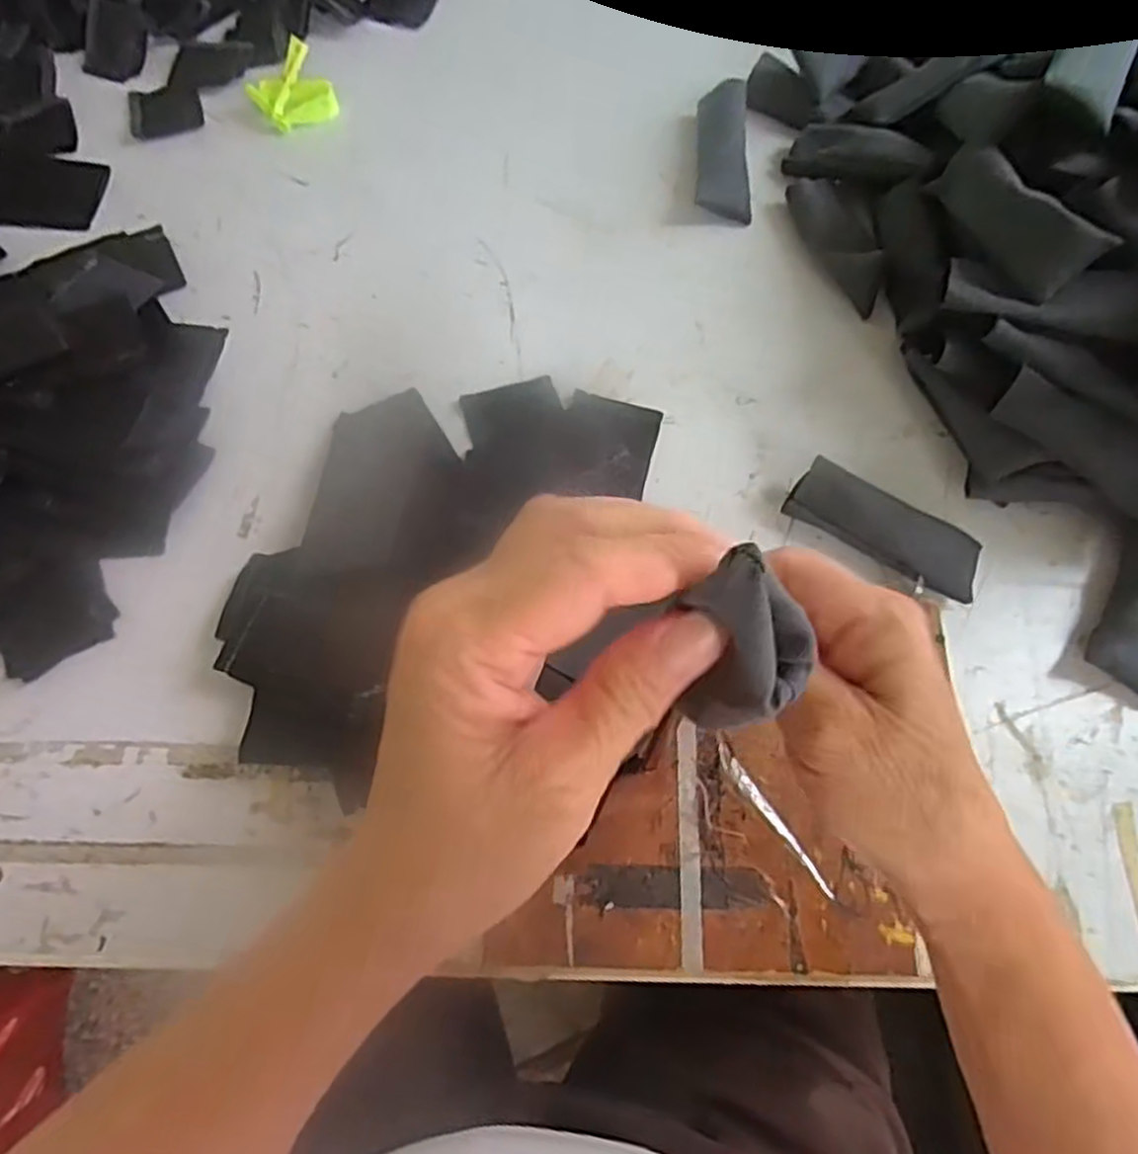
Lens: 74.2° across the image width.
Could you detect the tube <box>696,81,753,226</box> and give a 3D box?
[{"bbox_3d":[0.105,-0.288,0.507,0.037,0.026,0.098,5,69,2],"label":"tube"}]

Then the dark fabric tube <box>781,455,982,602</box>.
[{"bbox_3d":[0.169,-0.024,0.401,0.102,0.029,0.040,23,70,9],"label":"dark fabric tube"}]

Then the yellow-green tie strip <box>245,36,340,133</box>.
[{"bbox_3d":[-0.194,-0.341,0.524,0.054,0.034,0.037,-24,71,-9],"label":"yellow-green tie strip"}]

